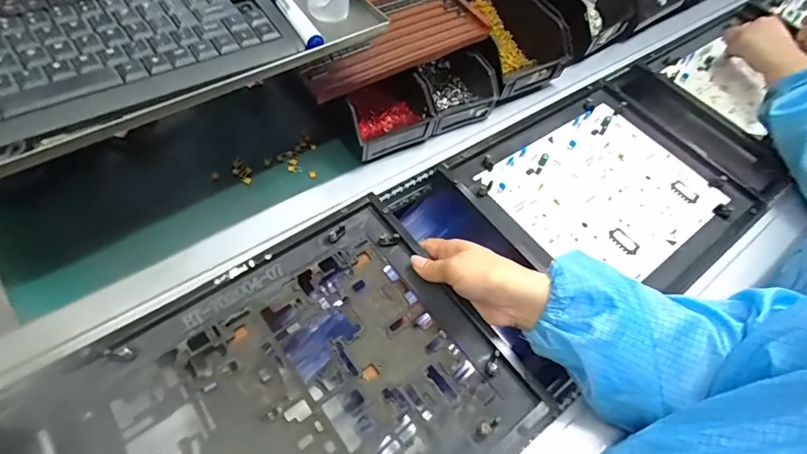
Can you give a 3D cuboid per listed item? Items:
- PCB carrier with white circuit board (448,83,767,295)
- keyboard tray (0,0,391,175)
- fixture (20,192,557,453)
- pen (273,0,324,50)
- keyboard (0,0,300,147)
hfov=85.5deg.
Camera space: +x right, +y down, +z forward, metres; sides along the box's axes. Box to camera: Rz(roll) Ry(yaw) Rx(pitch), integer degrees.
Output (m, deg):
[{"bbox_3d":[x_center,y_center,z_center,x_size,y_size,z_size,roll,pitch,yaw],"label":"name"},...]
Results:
[{"bbox_3d":[0.252,-0.046,0.535,0.319,0.029,0.262,-30,65,-24],"label":"PCB carrier with white circuit board"},{"bbox_3d":[-0.219,-0.152,0.352,0.397,0.050,0.177,-33,65,-23],"label":"keyboard tray"},{"bbox_3d":[-0.083,0.141,0.364,0.326,0.028,0.269,-33,65,-23],"label":"fixture"},{"bbox_3d":[-0.112,-0.209,0.398,0.016,0.014,0.146,-26,64,-23],"label":"pen"},{"bbox_3d":[-0.244,-0.142,0.331,0.292,0.028,0.149,-27,63,-21],"label":"keyboard"}]

